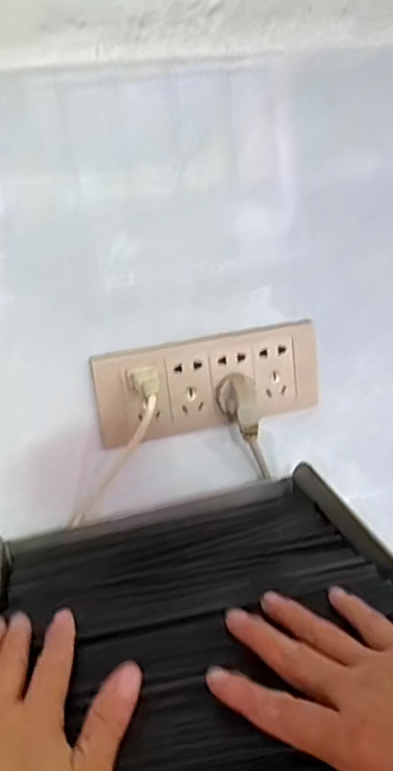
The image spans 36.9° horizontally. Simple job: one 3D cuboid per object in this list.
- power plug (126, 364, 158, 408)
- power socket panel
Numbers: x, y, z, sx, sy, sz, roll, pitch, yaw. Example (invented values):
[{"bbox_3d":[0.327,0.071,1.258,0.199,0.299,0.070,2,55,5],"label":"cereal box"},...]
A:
[{"bbox_3d":[-0.037,0.001,0.456,0.023,0.016,0.043,-12,36,-16],"label":"power plug"},{"bbox_3d":[0.012,-0.002,0.498,0.190,0.079,0.013,-12,18,-15],"label":"power socket panel"}]

